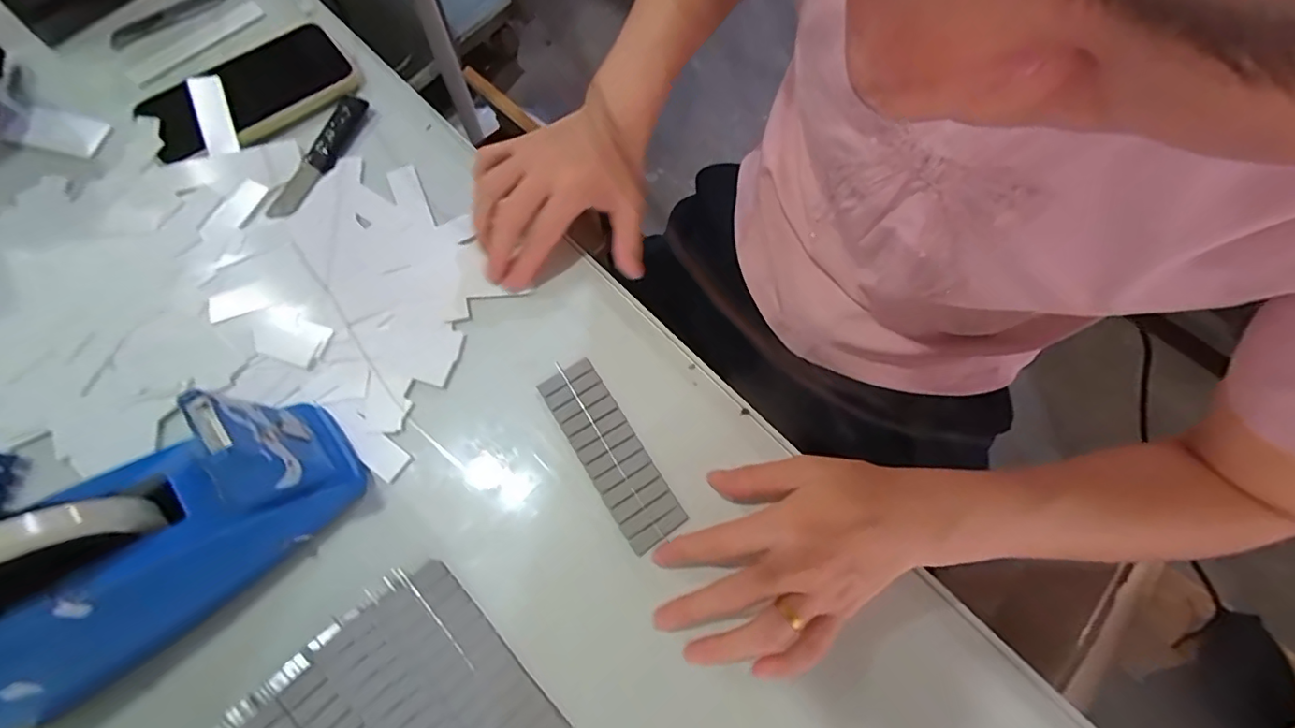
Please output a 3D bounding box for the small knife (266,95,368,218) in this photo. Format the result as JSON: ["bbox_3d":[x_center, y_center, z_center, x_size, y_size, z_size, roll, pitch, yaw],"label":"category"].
[{"bbox_3d":[-0.252,-0.161,0.421,0.024,0.008,0.117,19,70,7],"label":"small knife"}]

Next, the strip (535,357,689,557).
[{"bbox_3d":[-0.024,0.056,0.354,0.039,0.004,0.125,-30,72,-12],"label":"strip"}]

